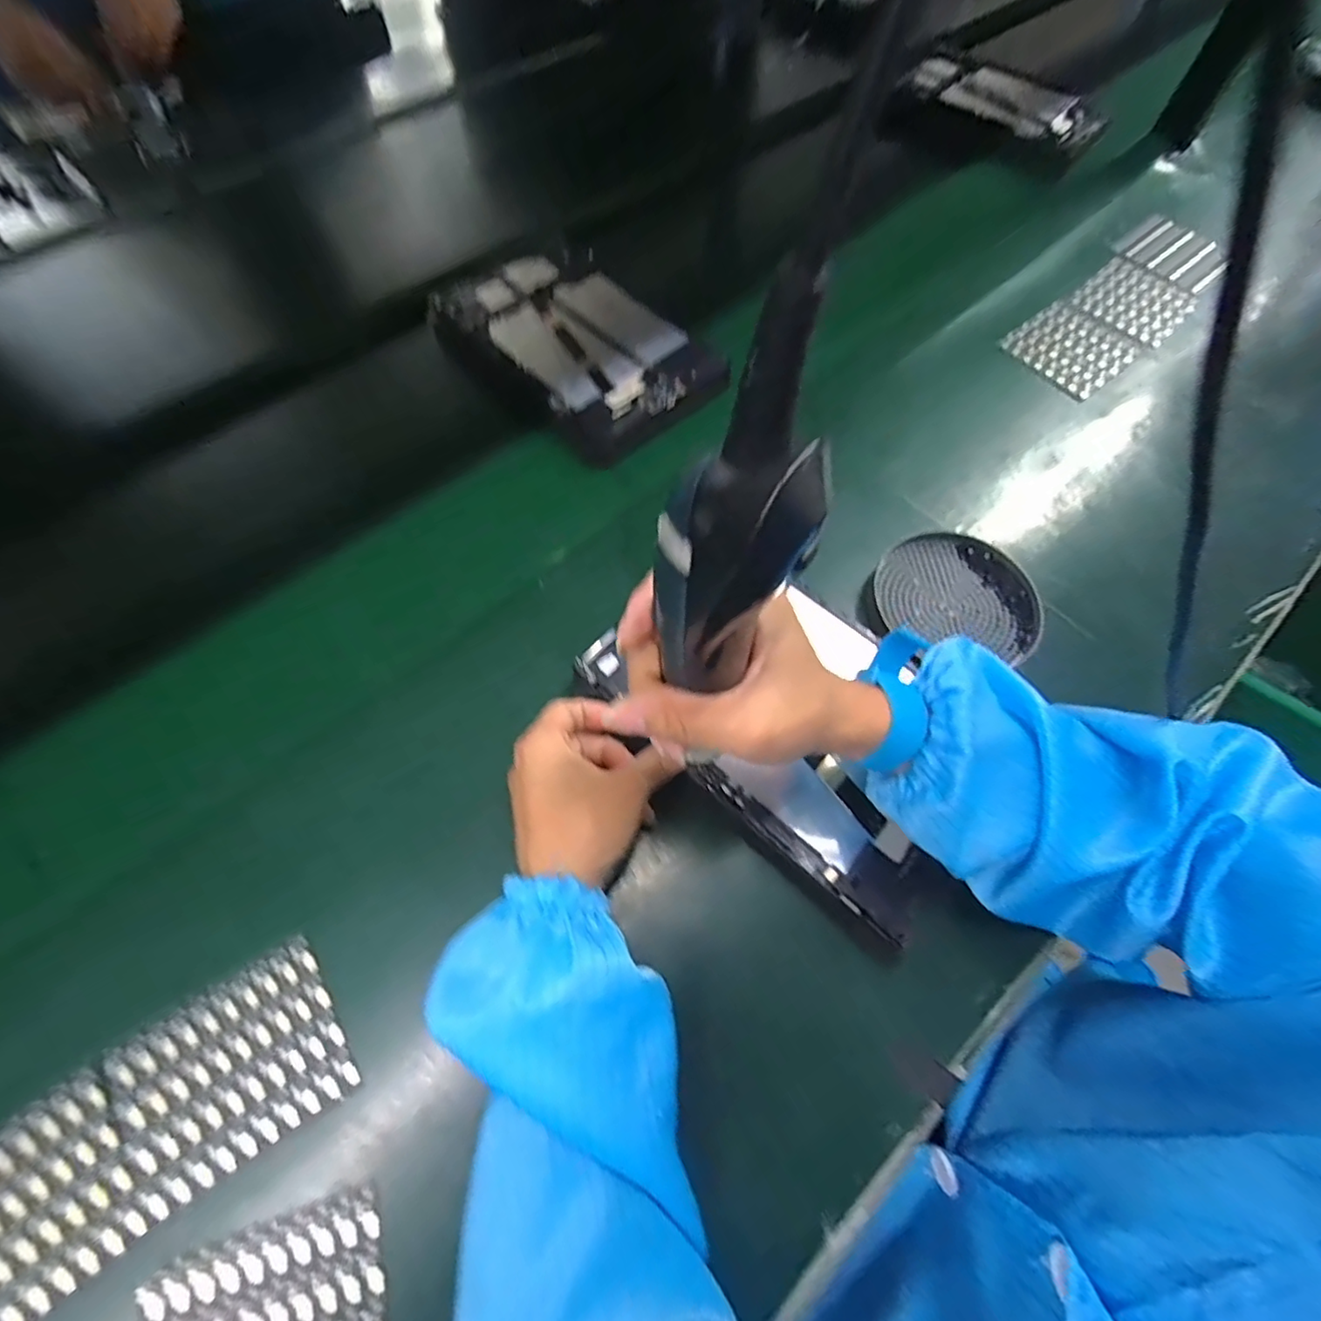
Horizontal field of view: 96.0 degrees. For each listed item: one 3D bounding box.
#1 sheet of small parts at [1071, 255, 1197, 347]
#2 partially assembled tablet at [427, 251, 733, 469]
[{"bbox_3d":[0.464,-0.351,0.580,0.096,0.009,0.096,41,70,18],"label":"sheet of small parts"},{"bbox_3d":[-0.072,-0.279,0.522,0.157,0.023,0.242,-36,69,-18],"label":"partially assembled tablet"}]

